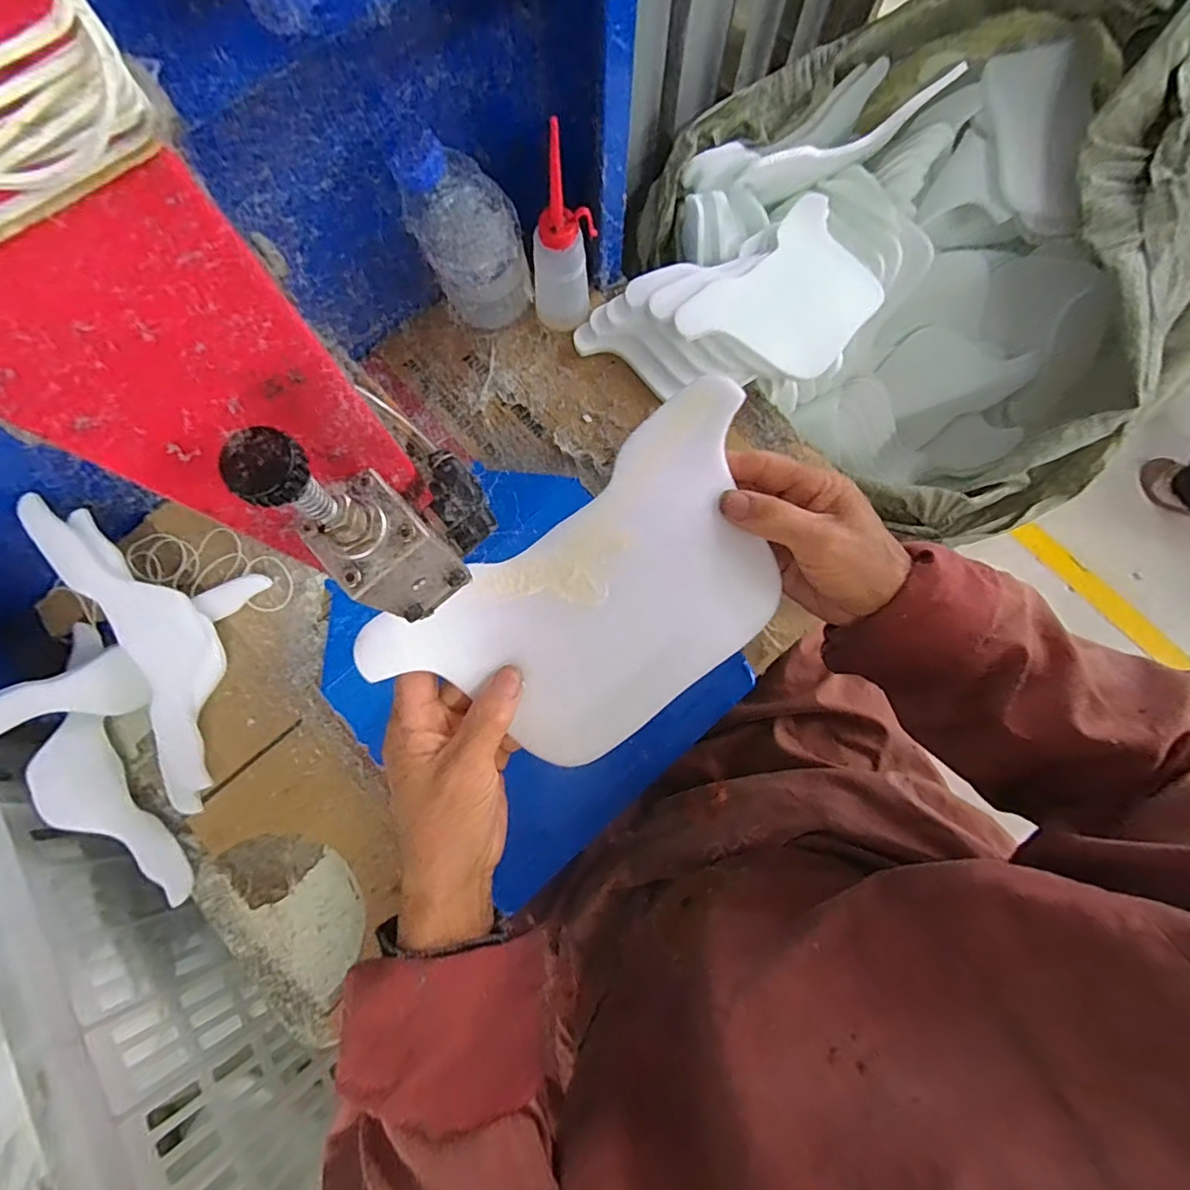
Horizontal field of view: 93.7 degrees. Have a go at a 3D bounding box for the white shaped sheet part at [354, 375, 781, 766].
[{"bbox_3d":[0.011,0.003,0.314,0.237,0.021,0.135,-37,95,-1],"label":"white shaped sheet part"}]

